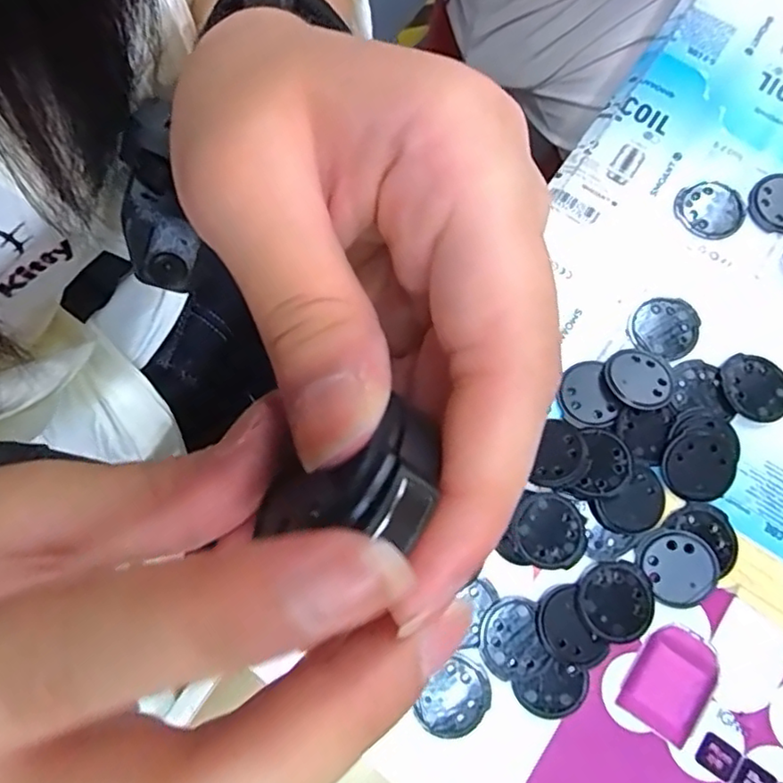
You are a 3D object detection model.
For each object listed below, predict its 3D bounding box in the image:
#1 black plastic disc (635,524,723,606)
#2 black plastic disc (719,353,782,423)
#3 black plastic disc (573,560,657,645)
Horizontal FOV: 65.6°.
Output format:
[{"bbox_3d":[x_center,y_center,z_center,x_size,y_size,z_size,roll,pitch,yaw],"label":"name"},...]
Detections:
[{"bbox_3d":[0.114,0.069,0.241,0.029,0.006,0.032,-29,77,-6],"label":"black plastic disc"},{"bbox_3d":[0.154,-0.002,0.257,0.025,0.006,0.031,-43,79,-9],"label":"black plastic disc"},{"bbox_3d":[0.087,0.083,0.237,0.030,0.008,0.031,0,76,2],"label":"black plastic disc"}]

